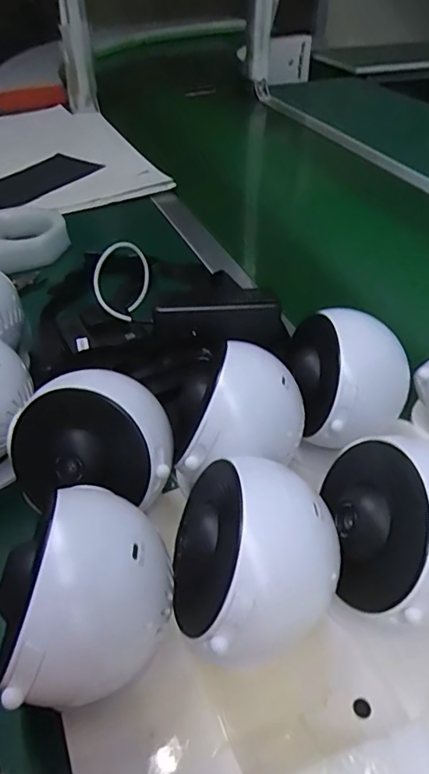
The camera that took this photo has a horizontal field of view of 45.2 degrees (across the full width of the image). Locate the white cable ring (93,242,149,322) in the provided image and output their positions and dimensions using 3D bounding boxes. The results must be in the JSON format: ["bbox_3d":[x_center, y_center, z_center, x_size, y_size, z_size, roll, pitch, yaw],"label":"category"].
[{"bbox_3d":[-0.093,-0.108,0.531,0.034,0.068,0.077,6,45,40],"label":"white cable ring"}]

